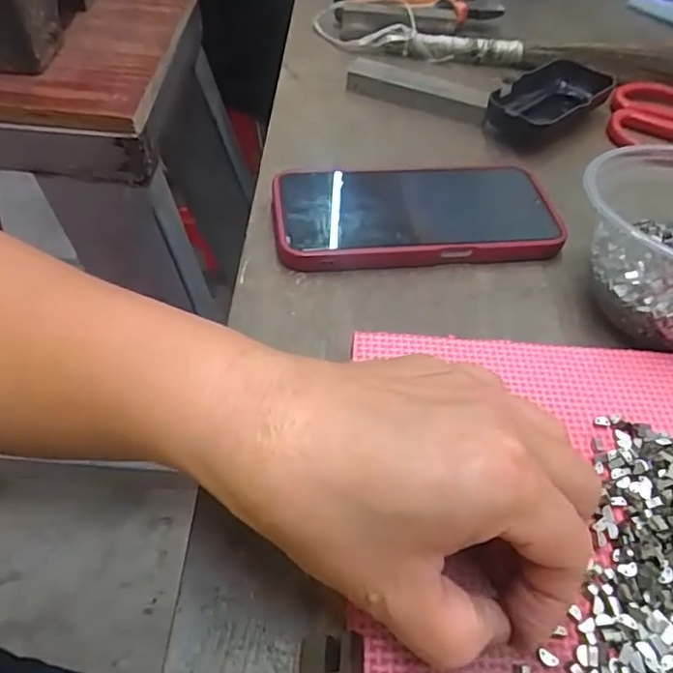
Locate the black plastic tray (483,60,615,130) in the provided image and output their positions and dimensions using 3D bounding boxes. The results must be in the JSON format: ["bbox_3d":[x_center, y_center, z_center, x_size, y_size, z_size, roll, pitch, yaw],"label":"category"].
[{"bbox_3d":[0.162,-0.181,0.448,0.105,0.027,0.051,-34,60,-27],"label":"black plastic tray"}]

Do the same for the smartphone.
[{"bbox_3d":[0.047,-0.076,0.351,0.165,0.014,0.086,0,50,-4],"label":"smartphone"}]

